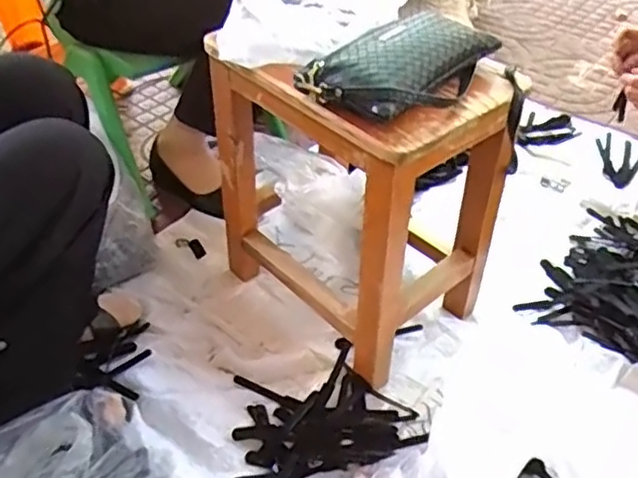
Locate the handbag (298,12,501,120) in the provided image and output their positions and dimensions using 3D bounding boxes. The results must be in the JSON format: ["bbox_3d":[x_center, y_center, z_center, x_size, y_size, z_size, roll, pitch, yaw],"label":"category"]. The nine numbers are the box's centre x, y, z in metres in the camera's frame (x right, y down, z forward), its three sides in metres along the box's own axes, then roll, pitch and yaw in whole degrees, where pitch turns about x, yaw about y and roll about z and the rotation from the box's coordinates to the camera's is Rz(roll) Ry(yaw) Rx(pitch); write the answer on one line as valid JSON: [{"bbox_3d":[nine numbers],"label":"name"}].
[{"bbox_3d":[0.092,-0.180,0.689,0.218,0.052,0.111,-31,52,-27],"label":"handbag"}]

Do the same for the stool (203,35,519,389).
[{"bbox_3d":[0.047,-0.061,0.874,0.215,0.382,0.320,-33,52,-28],"label":"stool"}]

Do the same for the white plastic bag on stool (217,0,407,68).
[{"bbox_3d":[-0.017,-0.268,0.787,0.194,0.042,0.221,28,52,27],"label":"white plastic bag on stool"}]

